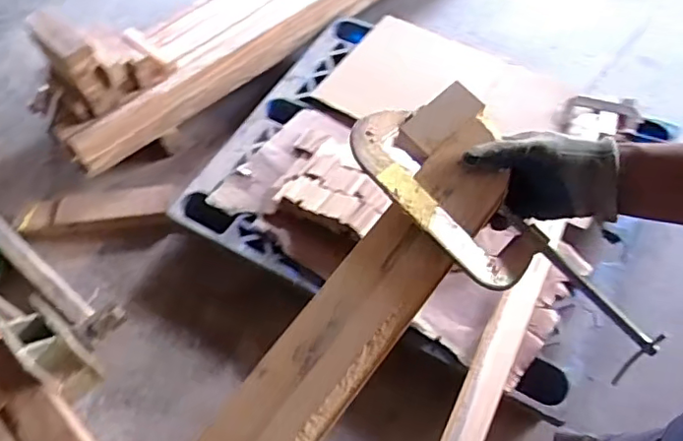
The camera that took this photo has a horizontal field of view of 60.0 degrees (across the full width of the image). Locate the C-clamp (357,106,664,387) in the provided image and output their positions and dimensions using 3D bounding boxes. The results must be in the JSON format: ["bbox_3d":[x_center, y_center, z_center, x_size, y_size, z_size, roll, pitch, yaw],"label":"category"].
[{"bbox_3d":[0.149,0.019,0.552,0.336,0.025,0.101,36,64,0],"label":"C-clamp"}]

